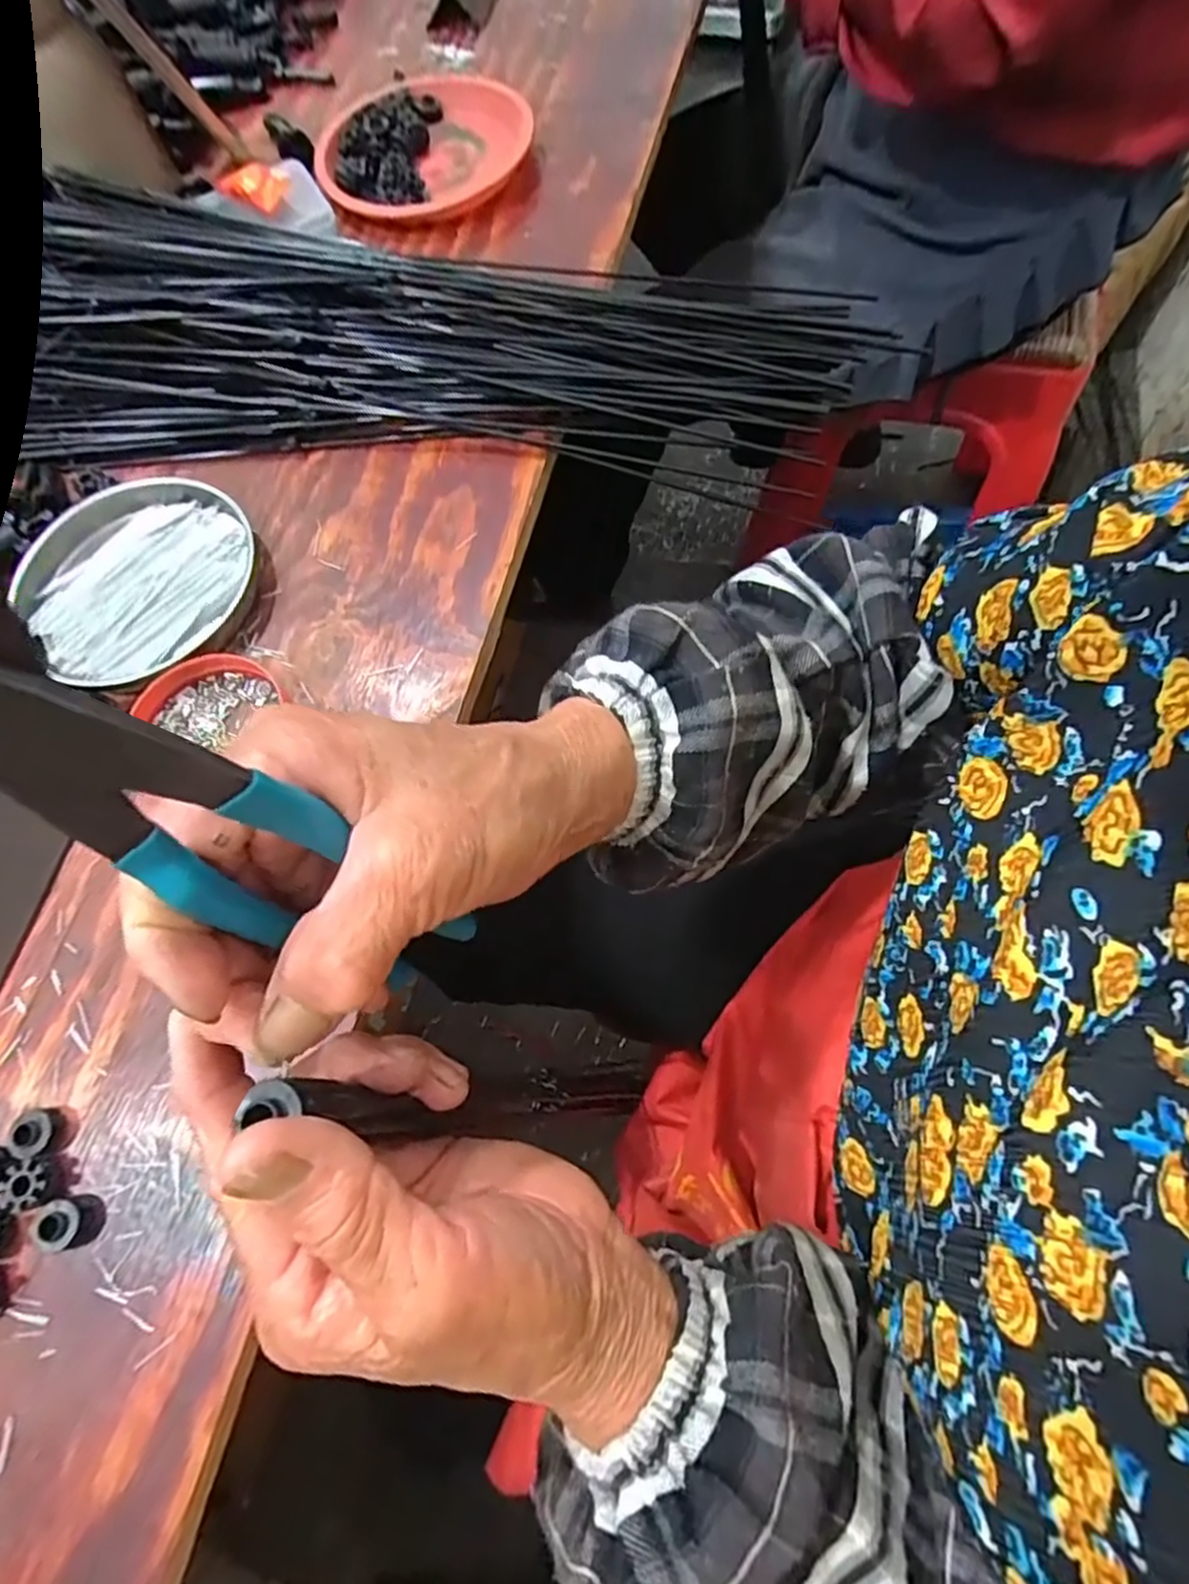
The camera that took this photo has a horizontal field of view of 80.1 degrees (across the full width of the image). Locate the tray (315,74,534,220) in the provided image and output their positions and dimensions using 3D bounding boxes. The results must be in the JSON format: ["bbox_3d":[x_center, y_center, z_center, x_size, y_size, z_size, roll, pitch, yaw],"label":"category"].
[{"bbox_3d":[-0.132,-0.458,0.501,0.144,0.025,0.136,23,73,13],"label":"tray"}]

